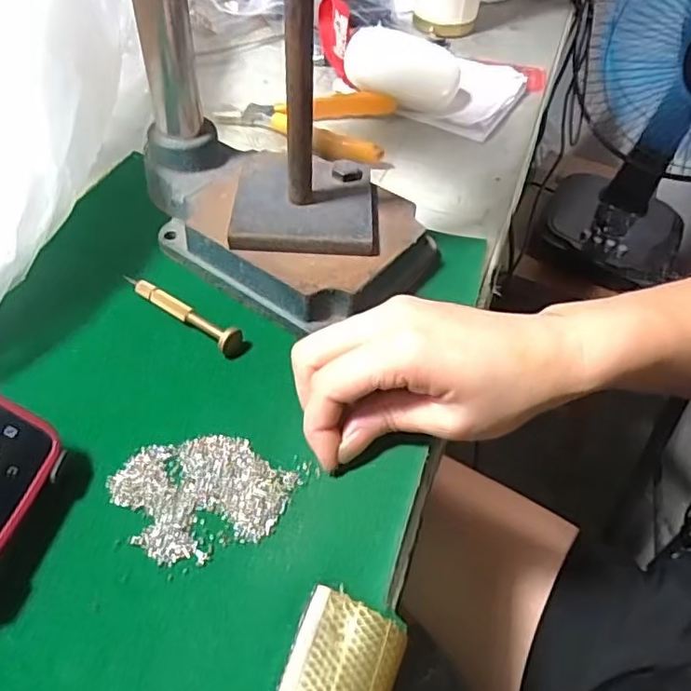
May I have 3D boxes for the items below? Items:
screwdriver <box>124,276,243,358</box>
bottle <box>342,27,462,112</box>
[{"bbox_3d":[-0.092,-0.020,0.330,0.083,0.014,0.013,32,55,20],"label":"screwdriver"},{"bbox_3d":[0.045,-0.220,0.479,0.091,0.050,0.039,10,50,3],"label":"bottle"}]

